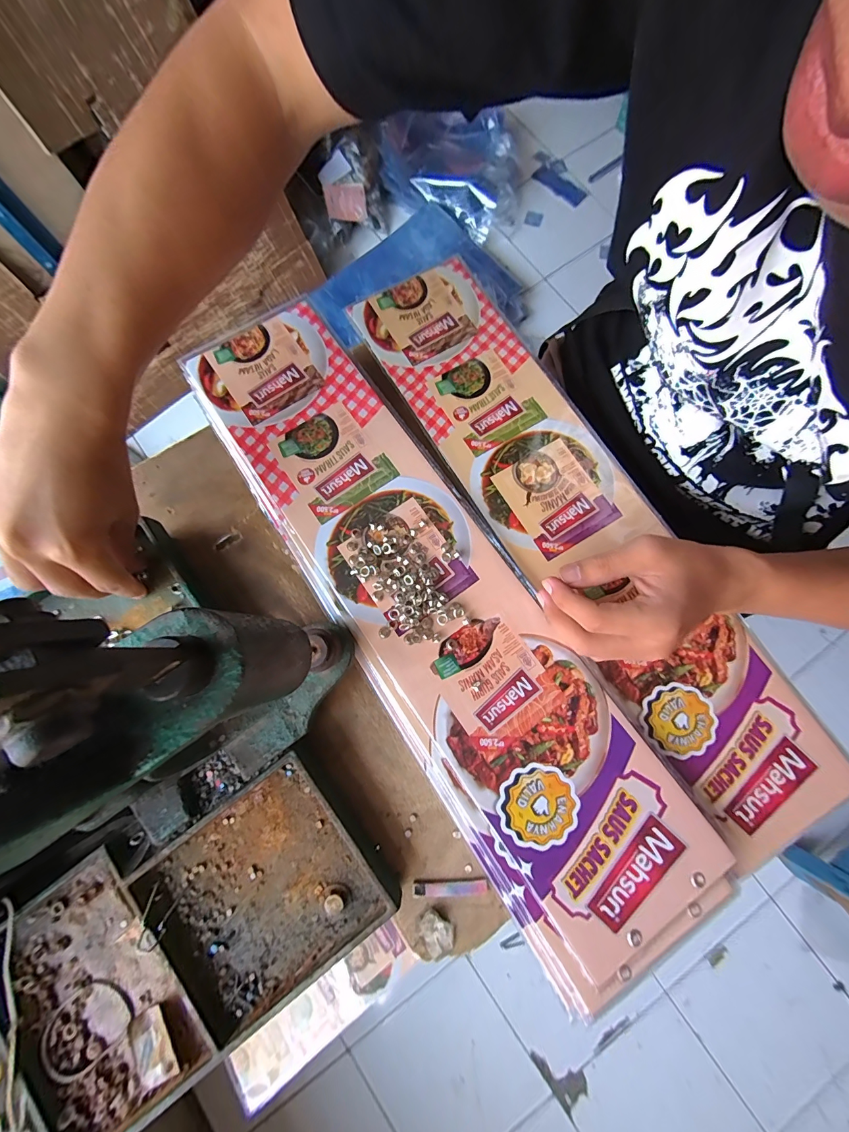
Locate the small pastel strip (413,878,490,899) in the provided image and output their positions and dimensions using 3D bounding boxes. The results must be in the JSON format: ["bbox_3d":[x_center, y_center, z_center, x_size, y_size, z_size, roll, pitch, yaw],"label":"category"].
[{"bbox_3d":[0.019,0.238,0.290,0.055,0.004,0.010,-5,80,0],"label":"small pastel strip"}]

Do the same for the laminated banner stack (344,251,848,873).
[{"bbox_3d":[0.127,-0.049,0.342,0.131,0.018,0.567,-31,79,-4],"label":"laminated banner stack"}]

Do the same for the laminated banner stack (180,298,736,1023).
[{"bbox_3d":[-0.005,0.021,0.318,0.146,0.031,0.567,-34,81,-5],"label":"laminated banner stack"}]

